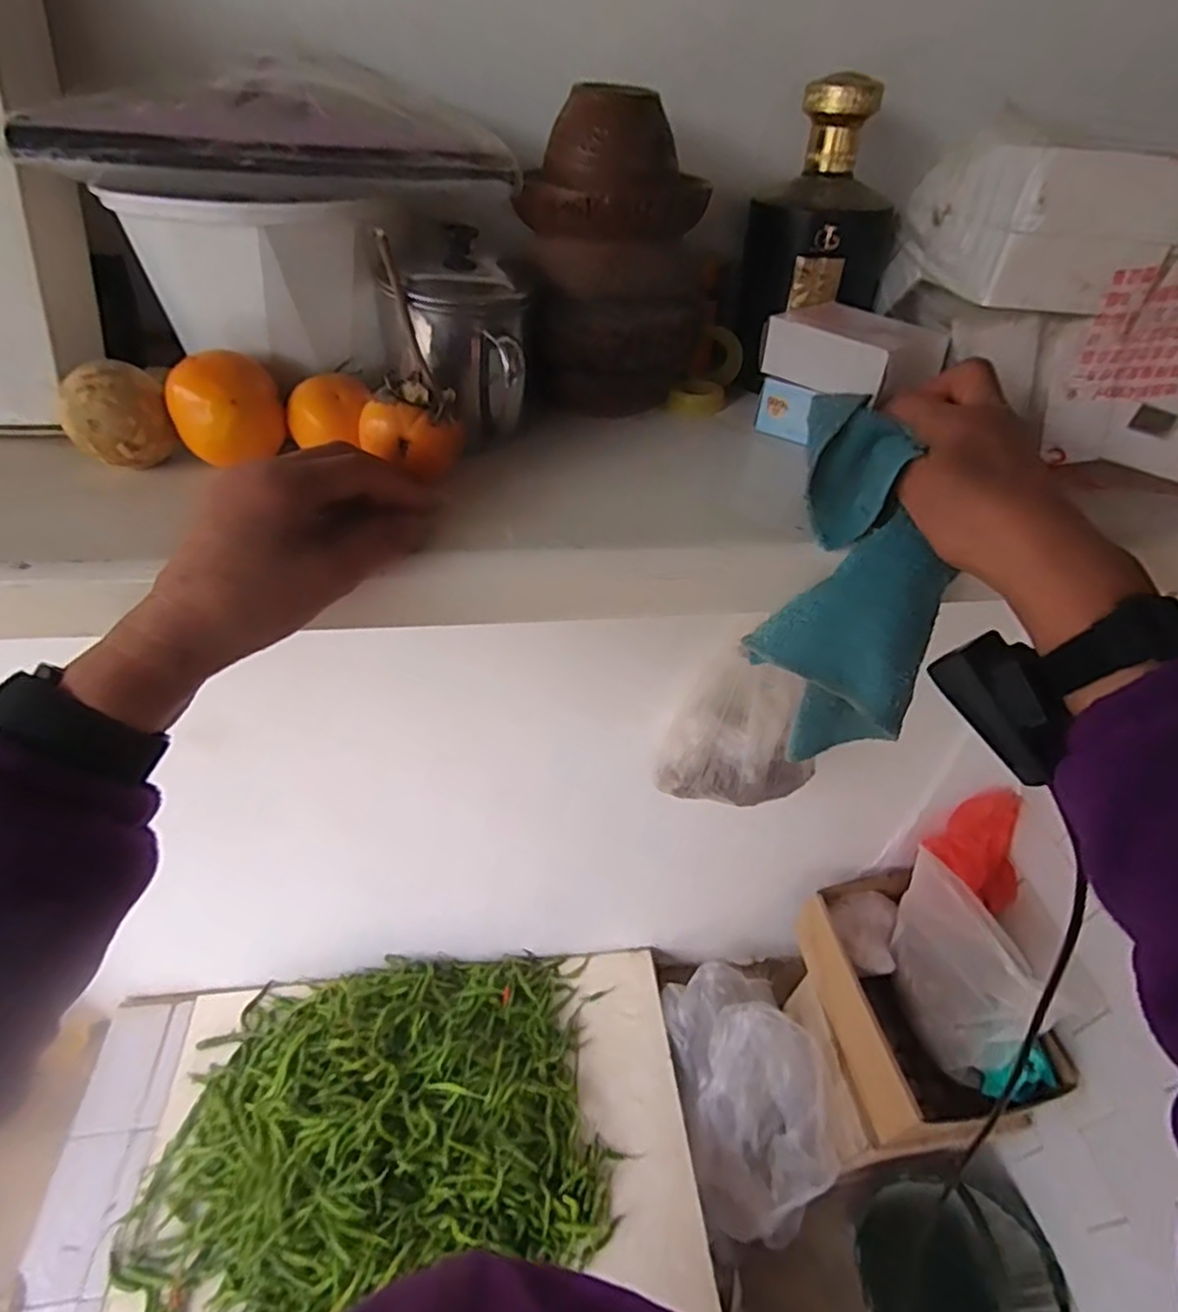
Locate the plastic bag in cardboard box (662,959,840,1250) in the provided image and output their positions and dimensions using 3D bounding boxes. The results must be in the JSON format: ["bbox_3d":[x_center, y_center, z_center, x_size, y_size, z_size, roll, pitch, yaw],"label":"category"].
[{"bbox_3d":[0.277,0.780,1.191,0.233,0.266,0.382,-2,42,-7],"label":"plastic bag in cardboard box"}]

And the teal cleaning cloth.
[{"bbox_3d":[0.141,-0.039,0.365,0.089,0.199,0.053,0,9,-5],"label":"teal cleaning cloth"}]

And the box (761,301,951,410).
[{"bbox_3d":[0.171,-0.195,0.422,0.064,0.038,0.100,-24,49,-28],"label":"box"}]

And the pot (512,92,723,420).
[{"bbox_3d":[0.024,-0.253,0.434,0.113,0.163,0.133,11,42,7],"label":"pot"}]

